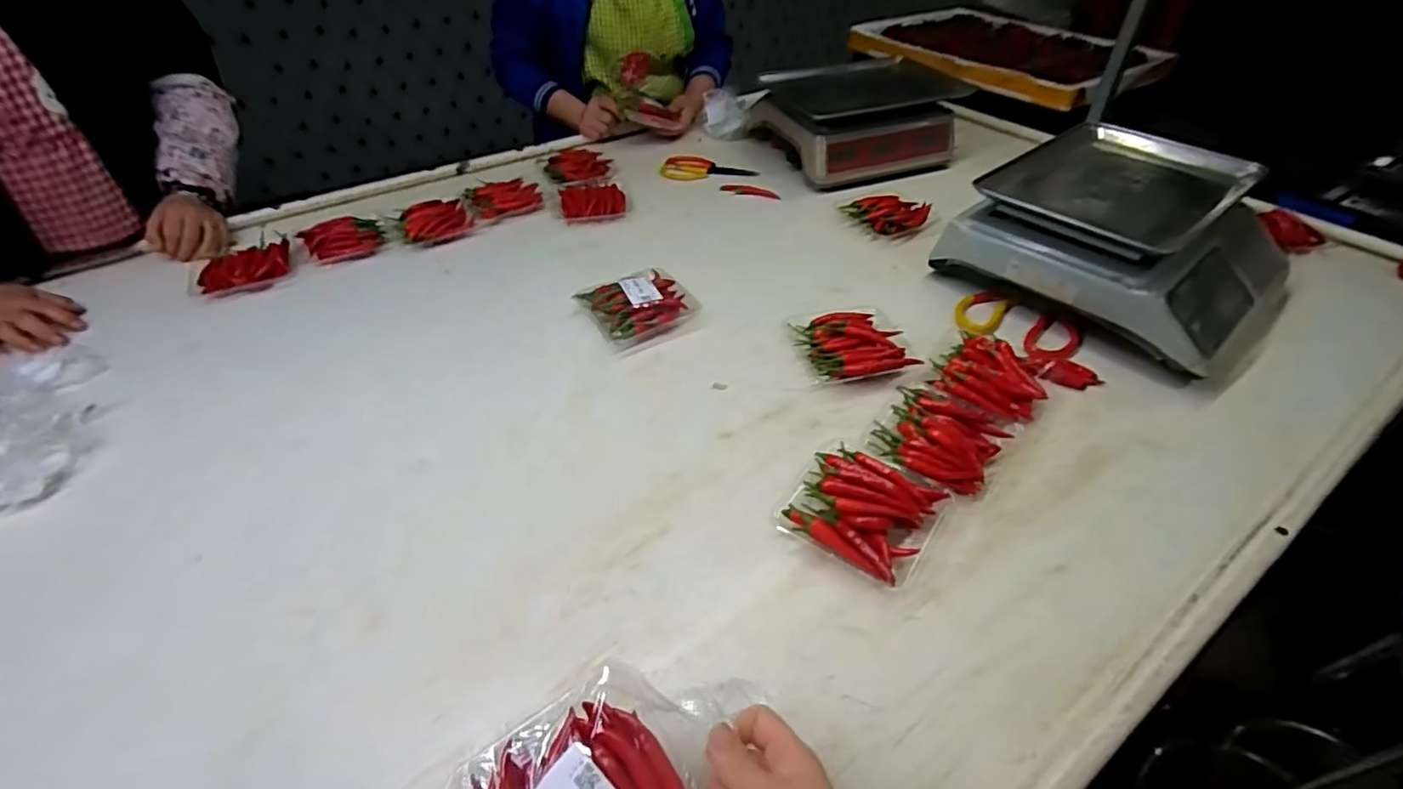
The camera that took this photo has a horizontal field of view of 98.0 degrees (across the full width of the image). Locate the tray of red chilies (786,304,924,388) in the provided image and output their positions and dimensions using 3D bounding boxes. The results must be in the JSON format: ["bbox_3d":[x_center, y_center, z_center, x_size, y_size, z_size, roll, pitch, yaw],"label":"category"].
[{"bbox_3d":[0.176,-0.066,0.716,0.128,0.030,0.118,-9,46,-8],"label":"tray of red chilies"}]

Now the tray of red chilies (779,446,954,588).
[{"bbox_3d":[0.143,0.101,0.542,0.121,0.032,0.108,27,52,24],"label":"tray of red chilies"}]

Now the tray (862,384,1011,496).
[{"bbox_3d":[0.232,0.043,0.605,0.113,0.030,0.129,26,51,24],"label":"tray"}]

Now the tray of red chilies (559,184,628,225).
[{"bbox_3d":[-0.178,-0.318,1.007,0.106,0.025,0.087,-8,44,-8],"label":"tray of red chilies"}]

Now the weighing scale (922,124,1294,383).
[{"bbox_3d":[0.549,-0.208,0.787,0.340,0.120,0.332,-33,54,-28],"label":"weighing scale"}]

